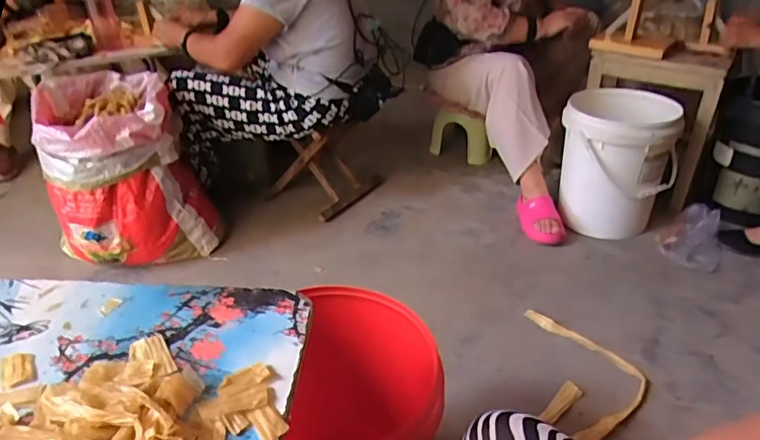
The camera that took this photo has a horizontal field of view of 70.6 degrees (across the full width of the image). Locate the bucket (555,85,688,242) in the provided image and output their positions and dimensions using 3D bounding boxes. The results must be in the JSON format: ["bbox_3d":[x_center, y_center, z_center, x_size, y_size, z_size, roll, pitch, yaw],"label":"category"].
[{"bbox_3d":[0.649,-0.141,1.494,0.283,0.377,0.283,-1,32,0],"label":"bucket"}]

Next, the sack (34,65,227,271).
[{"bbox_3d":[-0.634,-0.122,1.376,0.344,0.422,0.301,-12,34,-17],"label":"sack"}]

